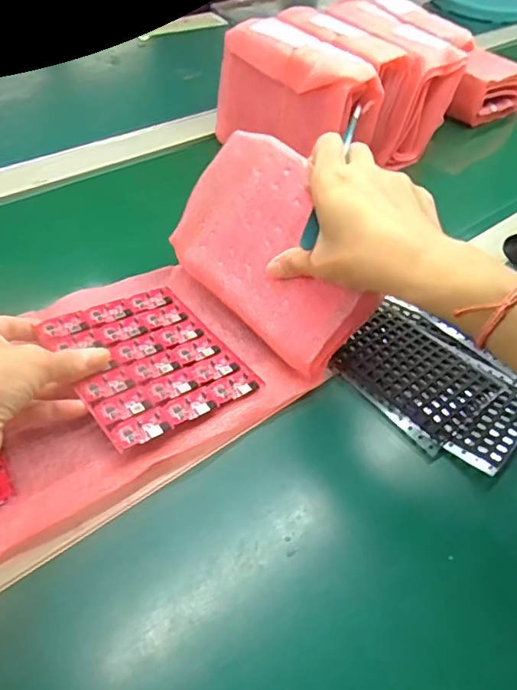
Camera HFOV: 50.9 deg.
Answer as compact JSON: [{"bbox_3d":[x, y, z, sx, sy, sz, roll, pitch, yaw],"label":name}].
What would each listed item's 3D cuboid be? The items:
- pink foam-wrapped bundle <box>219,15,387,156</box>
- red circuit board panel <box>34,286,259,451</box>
[{"bbox_3d":[0.038,-0.258,0.553,0.162,0.096,0.064,31,51,21],"label":"pink foam-wrapped bundle"},{"bbox_3d":[-0.078,0.008,0.385,0.107,0.013,0.127,-27,55,-27],"label":"red circuit board panel"}]

